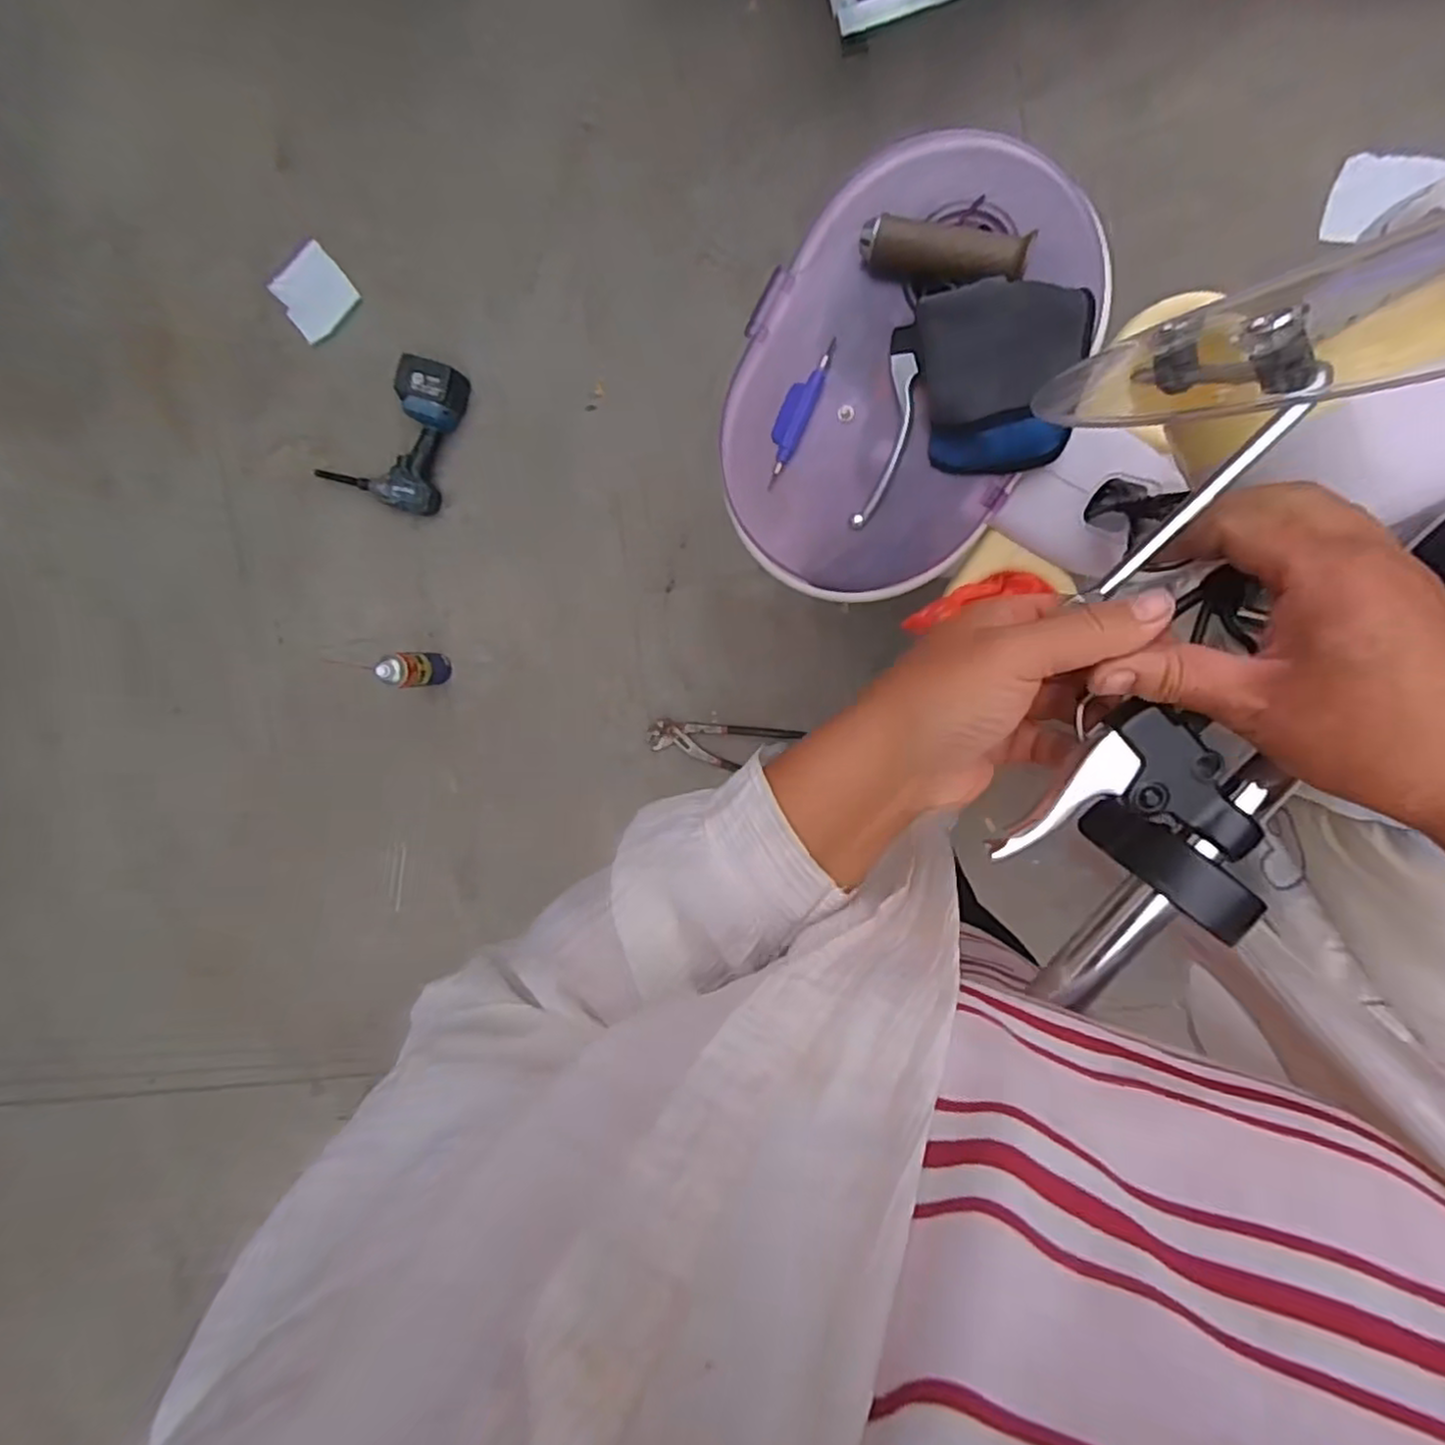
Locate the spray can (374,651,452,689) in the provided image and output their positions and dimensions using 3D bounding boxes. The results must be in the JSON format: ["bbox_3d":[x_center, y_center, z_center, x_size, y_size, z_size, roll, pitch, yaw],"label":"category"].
[{"bbox_3d":[-0.580,-0.100,1.339,0.059,0.186,0.066,-2,95,8],"label":"spray can"}]

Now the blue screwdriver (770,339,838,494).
[{"bbox_3d":[0.064,-0.271,0.617,0.025,0.016,0.123,27,108,5],"label":"blue screwdriver"}]

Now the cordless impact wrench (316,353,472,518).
[{"bbox_3d":[-0.634,-0.563,1.345,0.240,0.076,0.278,20,93,5],"label":"cordless impact wrench"}]

